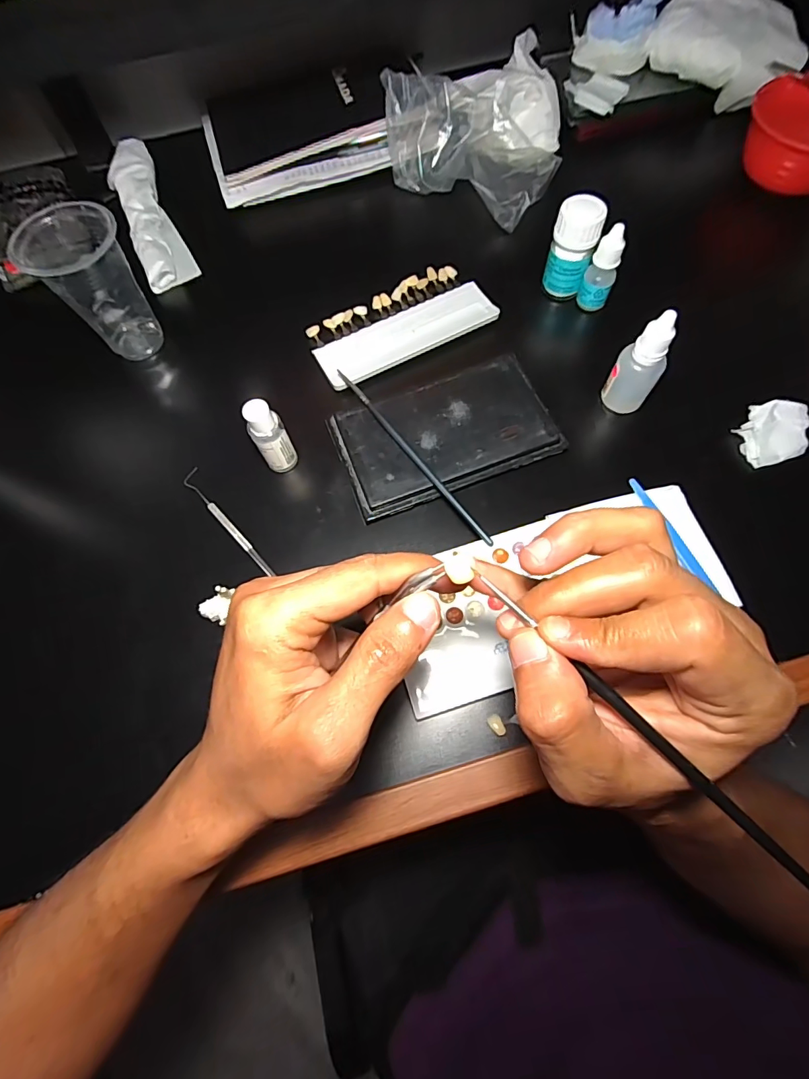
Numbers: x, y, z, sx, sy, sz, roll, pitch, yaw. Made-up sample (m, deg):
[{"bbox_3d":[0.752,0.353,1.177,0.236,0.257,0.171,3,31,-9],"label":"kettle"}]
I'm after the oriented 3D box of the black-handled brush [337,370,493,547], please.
[{"bbox_3d":[0.004,-0.062,0.324,0.006,0.005,0.172,-35,72,-10],"label":"black-handled brush"}]

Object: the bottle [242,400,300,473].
[{"bbox_3d":[-0.091,-0.069,0.315,0.022,0.061,0.018,-26,71,-8],"label":"bottle"}]

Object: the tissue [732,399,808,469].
[{"bbox_3d":[0.259,-0.076,0.323,0.040,0.019,0.040,-14,70,-3],"label":"tissue"}]

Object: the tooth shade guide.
[{"bbox_3d":[-0.004,-0.178,0.378,0.148,0.014,0.073,-29,71,-9],"label":"tooth shade guide"}]

